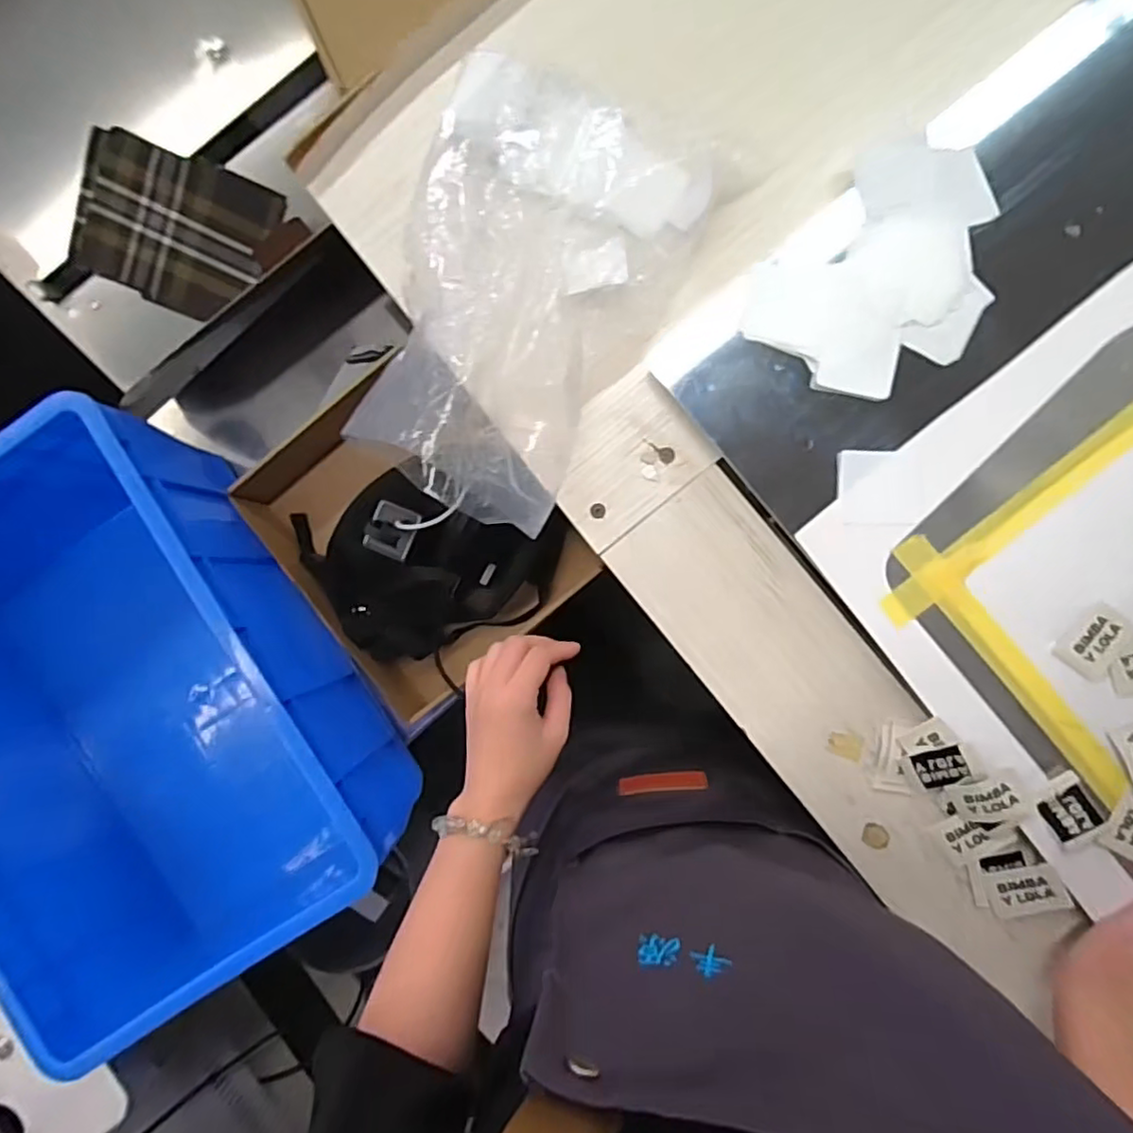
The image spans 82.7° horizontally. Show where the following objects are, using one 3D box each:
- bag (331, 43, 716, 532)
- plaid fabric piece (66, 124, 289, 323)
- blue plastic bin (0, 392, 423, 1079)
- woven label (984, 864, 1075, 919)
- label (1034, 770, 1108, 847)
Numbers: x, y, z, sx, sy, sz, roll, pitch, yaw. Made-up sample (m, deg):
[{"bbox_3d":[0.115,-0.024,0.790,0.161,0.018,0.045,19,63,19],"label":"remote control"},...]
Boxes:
[{"bbox_3d":[-0.045,-0.205,0.462,0.204,0.100,0.316,22,91,3],"label":"bag"},{"bbox_3d":[-0.425,-0.365,0.701,0.181,0.009,0.155,20,101,-14],"label":"plaid fabric piece"},{"bbox_3d":[-0.437,0.149,0.670,0.364,0.263,0.520,-32,88,3],"label":"blue plastic bin"},{"bbox_3d":[0.335,0.236,0.468,0.050,0.004,0.034,-23,86,23],"label":"woven label"},{"bbox_3d":[0.355,0.173,0.454,0.035,0.006,0.046,-32,88,3],"label":"label"}]

